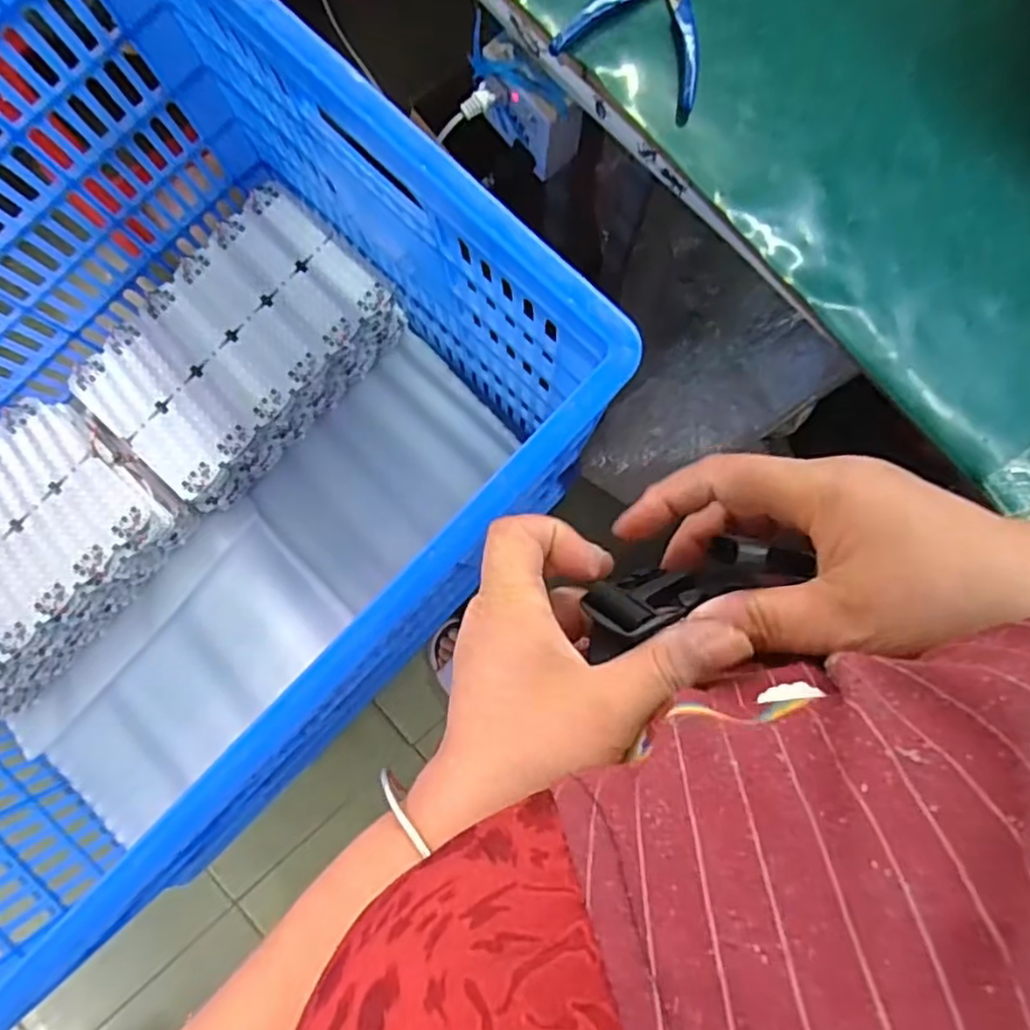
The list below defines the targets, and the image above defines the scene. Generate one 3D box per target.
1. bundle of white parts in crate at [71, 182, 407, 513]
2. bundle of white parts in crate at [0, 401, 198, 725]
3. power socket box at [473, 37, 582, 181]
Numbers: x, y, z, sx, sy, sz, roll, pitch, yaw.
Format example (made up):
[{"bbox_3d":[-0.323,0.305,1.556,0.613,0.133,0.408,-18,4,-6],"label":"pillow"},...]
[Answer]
[{"bbox_3d":[-0.289,-0.174,0.724,0.187,0.101,0.296,41,85,3],"label":"bundle of white parts in crate"},{"bbox_3d":[-0.522,0.051,0.693,0.198,0.088,0.315,44,85,3],"label":"bundle of white parts in crate"},{"bbox_3d":[0.007,-0.352,0.578,0.099,0.091,0.044,38,87,3],"label":"power socket box"}]

